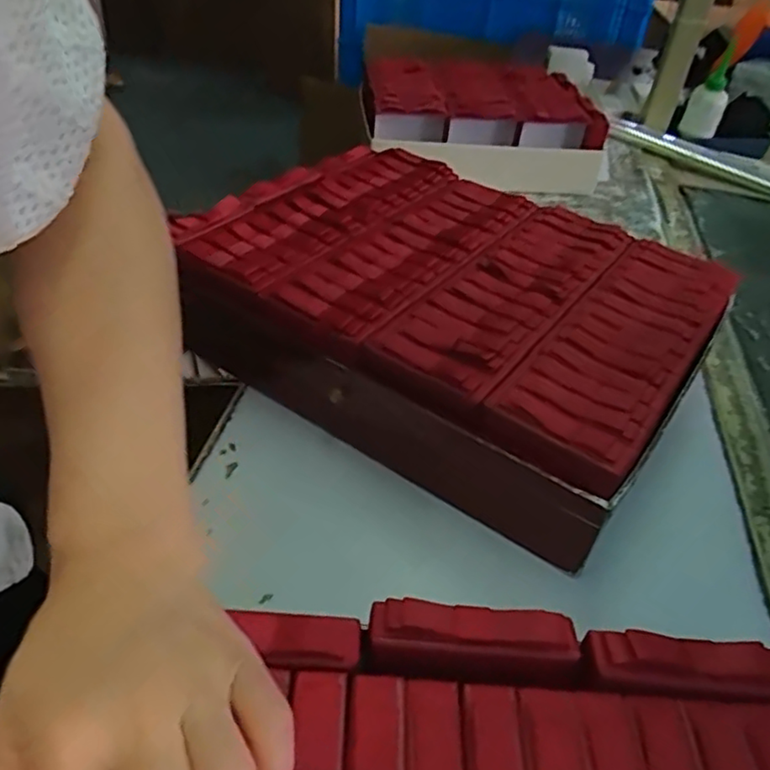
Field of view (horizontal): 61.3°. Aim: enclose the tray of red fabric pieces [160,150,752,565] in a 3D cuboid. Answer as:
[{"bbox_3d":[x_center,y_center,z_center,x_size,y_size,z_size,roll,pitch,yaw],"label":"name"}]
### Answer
[{"bbox_3d":[0.051,-0.064,0.546,0.378,0.105,0.291,27,45,22],"label":"tray of red fabric pieces"}]

